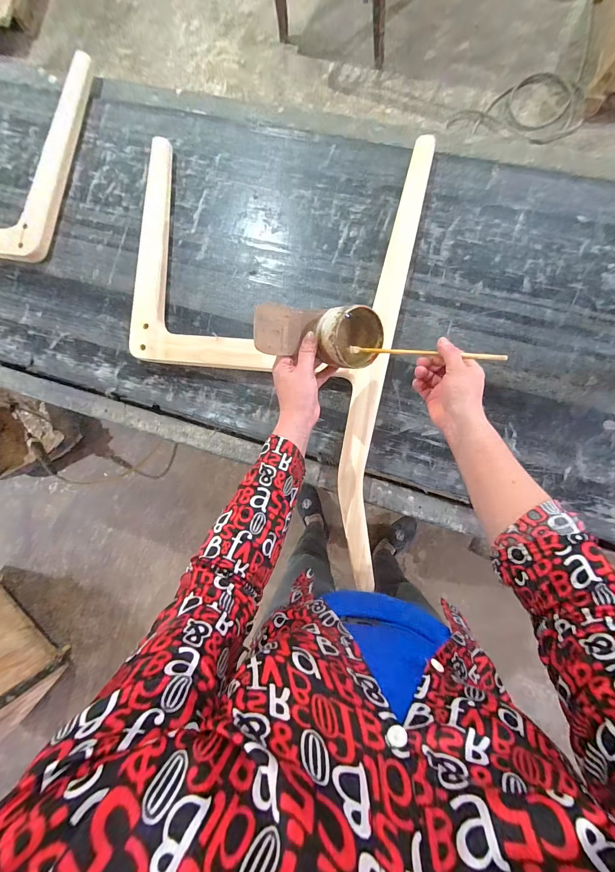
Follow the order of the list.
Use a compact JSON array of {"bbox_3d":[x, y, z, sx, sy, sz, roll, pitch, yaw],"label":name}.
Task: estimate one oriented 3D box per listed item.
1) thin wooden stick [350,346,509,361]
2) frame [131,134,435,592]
[{"bbox_3d":[0.159,-0.110,0.438,0.205,0.010,0.010,3,88,1],"label":"thin wooden stick"},{"bbox_3d":[-0.092,-0.161,0.602,0.512,0.041,0.738,8,89,8],"label":"frame"}]

